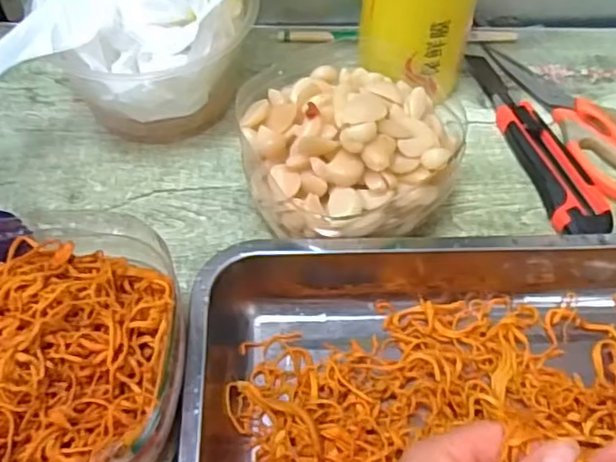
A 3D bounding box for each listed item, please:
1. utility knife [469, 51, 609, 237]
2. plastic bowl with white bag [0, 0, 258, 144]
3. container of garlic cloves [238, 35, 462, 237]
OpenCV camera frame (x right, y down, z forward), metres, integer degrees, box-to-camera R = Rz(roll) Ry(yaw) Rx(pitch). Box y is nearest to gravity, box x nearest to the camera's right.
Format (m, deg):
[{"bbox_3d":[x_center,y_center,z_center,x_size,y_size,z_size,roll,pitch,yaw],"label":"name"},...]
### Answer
[{"bbox_3d":[0.182,-0.074,0.517,0.042,0.018,0.197,-9,55,-8],"label":"utility knife"},{"bbox_3d":[-0.104,-0.162,0.504,0.232,0.139,0.147,0,54,-1],"label":"plastic bowl with white bag"},{"bbox_3d":[0.029,-0.067,0.466,0.152,0.088,0.154,1,54,-1],"label":"container of garlic cloves"}]

